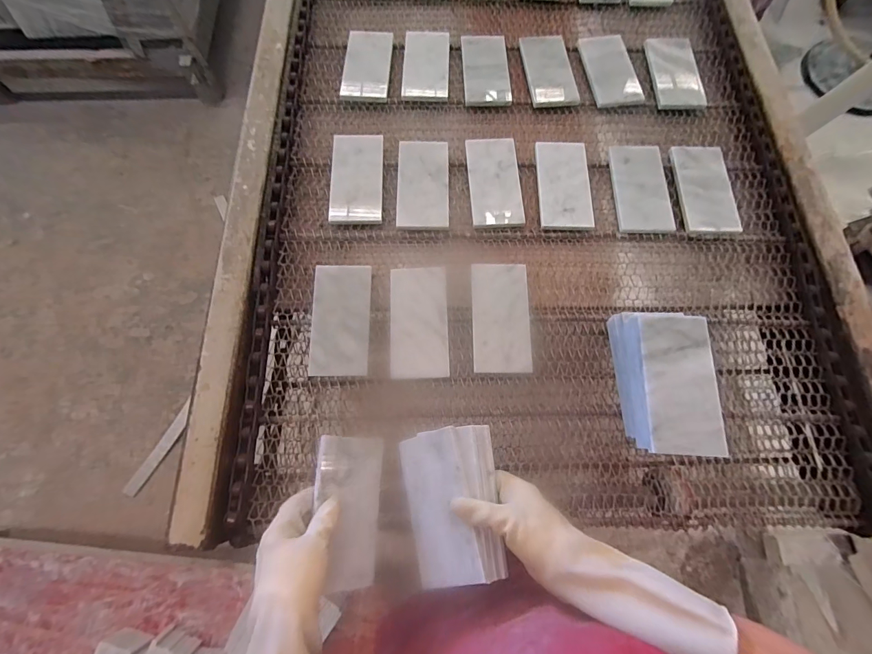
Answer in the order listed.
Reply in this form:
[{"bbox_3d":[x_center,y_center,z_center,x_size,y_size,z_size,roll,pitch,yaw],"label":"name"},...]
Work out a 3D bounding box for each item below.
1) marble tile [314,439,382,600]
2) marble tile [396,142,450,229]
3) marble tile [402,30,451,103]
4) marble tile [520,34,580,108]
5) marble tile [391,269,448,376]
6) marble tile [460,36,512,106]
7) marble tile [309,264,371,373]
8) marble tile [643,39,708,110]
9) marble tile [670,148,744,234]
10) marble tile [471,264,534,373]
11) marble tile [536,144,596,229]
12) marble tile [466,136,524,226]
[{"bbox_3d":[-0.093,0.196,0.421,0.078,0.011,0.148,22,54,-40],"label":"marble tile"},{"bbox_3d":[-0.019,-0.214,0.578,0.075,0.016,0.146,0,73,-1],"label":"marble tile"},{"bbox_3d":[-0.015,-0.443,0.652,0.075,0.013,0.142,2,73,-1],"label":"marble tile"},{"bbox_3d":[0.190,-0.431,0.650,0.076,0.020,0.142,-5,73,-3],"label":"marble tile"},{"bbox_3d":[-0.022,-0.008,0.514,0.075,0.016,0.146,-2,73,-2],"label":"marble tile"},{"bbox_3d":[0.084,-0.436,0.654,0.077,0.011,0.147,-1,73,-1],"label":"marble tile"},{"bbox_3d":[-0.127,-0.011,0.513,0.076,0.016,0.147,1,73,-1],"label":"marble tile"},{"bbox_3d":[0.406,-0.434,0.659,0.084,0.011,0.155,-1,73,-1],"label":"marble tile"},{"bbox_3d":[0.408,-0.208,0.585,0.085,0.015,0.145,0,73,-1],"label":"marble tile"},{"bbox_3d":[0.088,-0.012,0.519,0.076,0.010,0.145,-1,82,-2],"label":"marble tile"},{"bbox_3d":[0.193,-0.215,0.584,0.076,0.014,0.144,1,73,-1],"label":"marble tile"},{"bbox_3d":[0.088,-0.219,0.583,0.075,0.013,0.146,-2,73,-2],"label":"marble tile"}]

